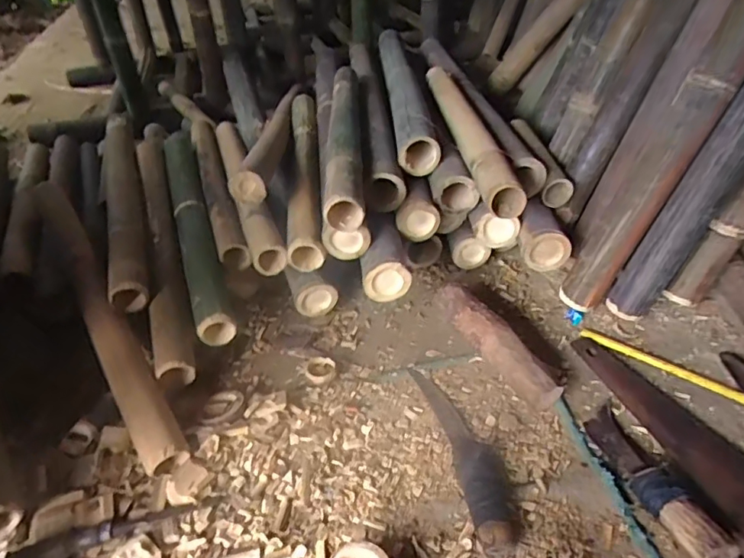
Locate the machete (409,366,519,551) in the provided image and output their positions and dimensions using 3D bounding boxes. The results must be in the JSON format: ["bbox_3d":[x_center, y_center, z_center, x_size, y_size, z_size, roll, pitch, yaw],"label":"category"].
[{"bbox_3d":[0.125,0.217,0.700,0.062,0.028,0.283,-10,37,-9],"label":"machete"}]

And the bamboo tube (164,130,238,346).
[{"bbox_3d":[-0.340,-0.117,1.000,0.064,0.072,0.655,-14,38,-15],"label":"bamboo tube"}]

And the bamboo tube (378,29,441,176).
[{"bbox_3d":[0.063,-0.420,1.181,0.078,0.073,0.685,-4,37,-2],"label":"bamboo tube"}]

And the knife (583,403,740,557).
[{"bbox_3d":[0.340,0.234,0.646,0.060,0.046,0.231,-11,38,-11],"label":"knife"}]

